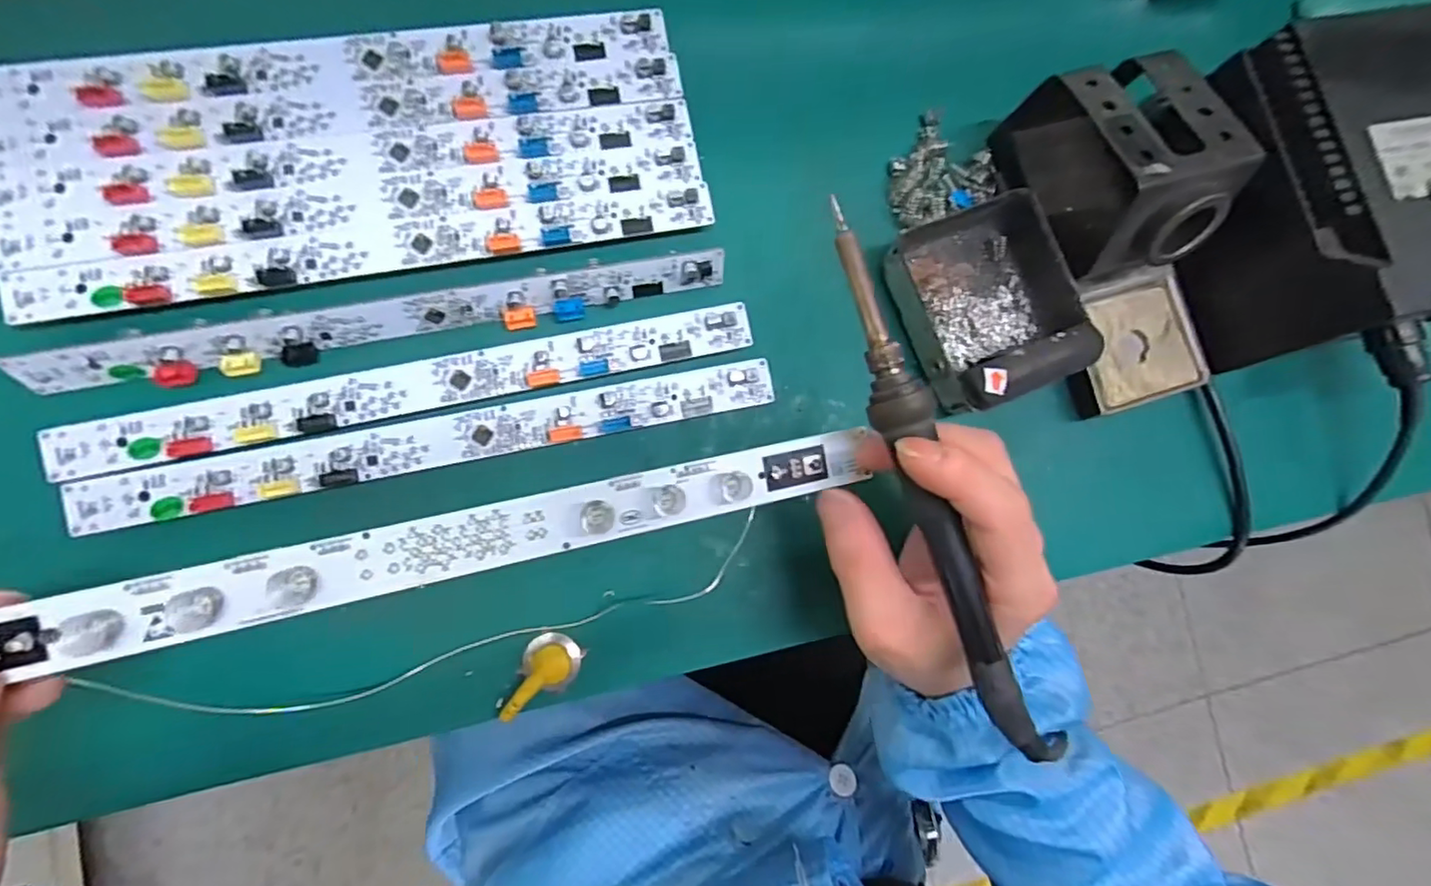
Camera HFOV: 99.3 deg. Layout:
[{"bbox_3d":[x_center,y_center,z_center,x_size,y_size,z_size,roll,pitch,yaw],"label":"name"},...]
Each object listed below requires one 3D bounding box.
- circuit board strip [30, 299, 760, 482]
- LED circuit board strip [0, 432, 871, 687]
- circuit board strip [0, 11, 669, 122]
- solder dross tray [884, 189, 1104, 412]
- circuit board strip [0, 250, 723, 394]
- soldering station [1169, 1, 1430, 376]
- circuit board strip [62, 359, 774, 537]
[{"bbox_3d":[-0.123,-0.023,0.265,0.285,0.005,0.022,-12,88,-9],"label":"circuit board strip"},{"bbox_3d":[-0.072,0.031,0.205,0.267,0.006,0.022,-11,88,-16],"label":"LED circuit board strip"},{"bbox_3d":[-0.164,-0.167,0.268,0.285,0.004,0.024,-11,88,-9],"label":"circuit board strip"},{"bbox_3d":[0.136,-0.071,0.301,0.086,0.038,0.095,-21,90,-9],"label":"solder dross tray"},{"bbox_3d":[-0.136,-0.053,0.268,0.284,0.016,0.019,-12,88,-9],"label":"circuit board strip"},{"bbox_3d":[0.297,-0.122,0.294,0.129,0.081,0.140,-16,89,-9],"label":"soldering station"},{"bbox_3d":[-0.114,-0.001,0.264,0.285,0.004,0.021,-12,88,-9],"label":"circuit board strip"}]

